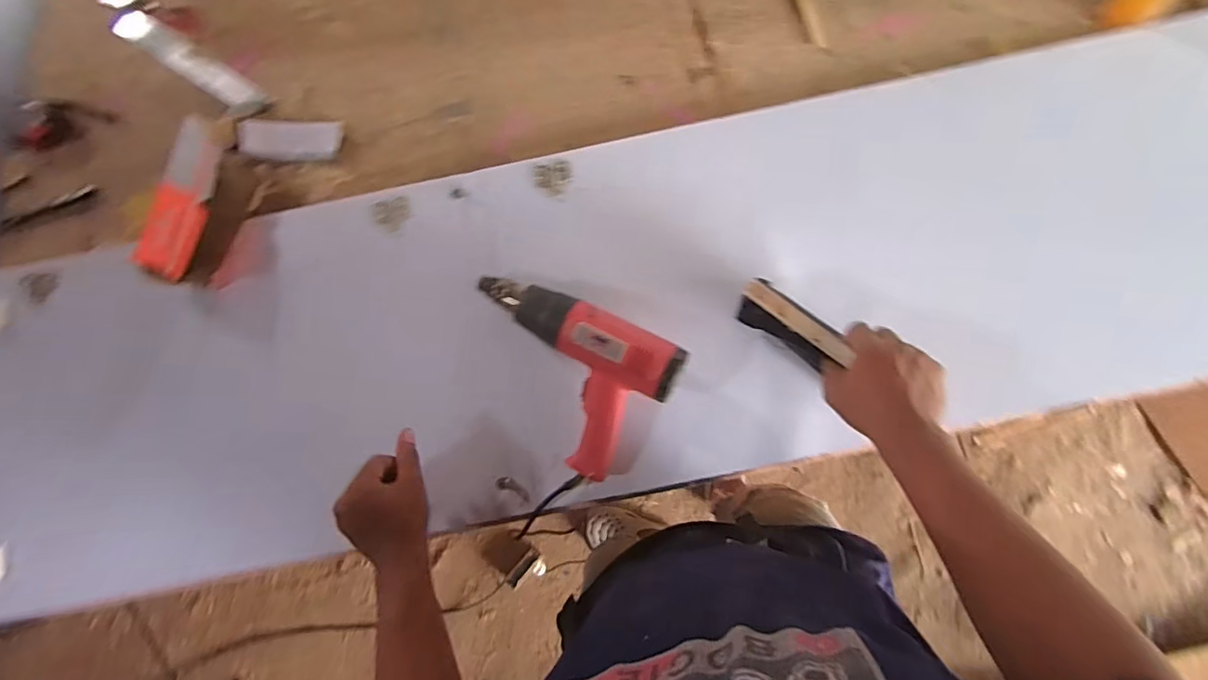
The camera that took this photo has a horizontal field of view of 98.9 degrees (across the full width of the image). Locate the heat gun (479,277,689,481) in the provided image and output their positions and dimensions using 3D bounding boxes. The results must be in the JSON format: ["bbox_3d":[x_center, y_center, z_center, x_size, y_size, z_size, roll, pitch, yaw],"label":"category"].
[{"bbox_3d":[-0.064,0.035,0.613,0.268,0.085,0.177,28,82,5],"label":"heat gun"}]

